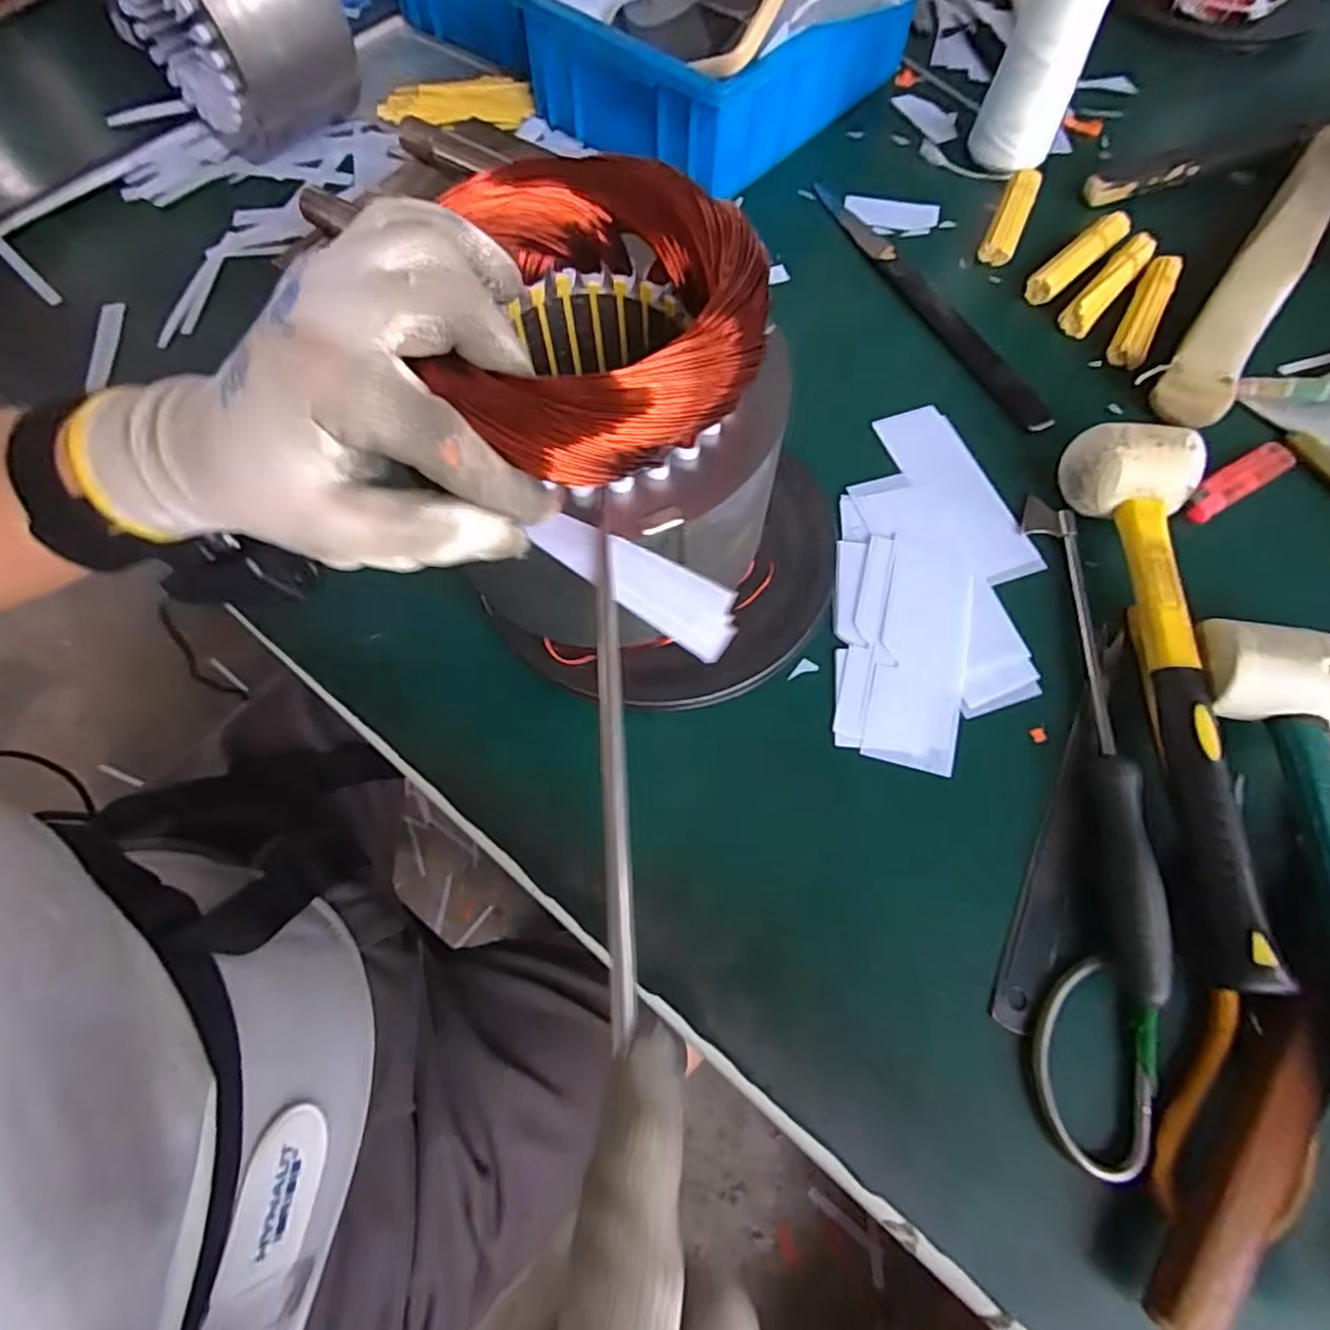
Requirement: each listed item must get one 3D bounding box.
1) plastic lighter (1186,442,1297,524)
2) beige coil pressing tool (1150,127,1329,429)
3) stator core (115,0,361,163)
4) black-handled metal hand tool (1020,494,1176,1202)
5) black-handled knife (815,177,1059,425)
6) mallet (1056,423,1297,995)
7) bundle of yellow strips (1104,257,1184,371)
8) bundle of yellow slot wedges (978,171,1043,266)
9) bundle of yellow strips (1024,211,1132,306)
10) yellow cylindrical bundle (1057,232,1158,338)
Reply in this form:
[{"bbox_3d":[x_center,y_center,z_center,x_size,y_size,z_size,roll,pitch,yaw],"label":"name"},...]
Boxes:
[{"bbox_3d":[0.337,-0.109,0.389,0.081,0.009,0.019,-29,69,-12],"label":"plastic lighter"},{"bbox_3d":[0.418,-0.282,0.456,0.042,0.038,0.364,35,71,14],"label":"beige coil pressing tool"},{"bbox_3d":[-0.303,-0.455,0.462,0.127,0.149,0.096,32,70,14],"label":"stator core"},{"bbox_3d":[0.199,0.050,0.312,0.044,0.025,0.318,10,66,5],"label":"black-handled metal hand tool"},{"bbox_3d":[0.181,-0.259,0.461,0.024,0.005,0.266,-24,68,-10],"label":"black-handled knife"},{"bbox_3d":[0.240,0.004,0.318,0.054,0.050,0.271,5,66,3],"label":"mallet"},{"bbox_3d":[0.321,-0.236,0.441,0.024,0.020,0.094,29,69,12],"label":"bundle of yellow strips"},{"bbox_3d":[0.255,-0.330,0.487,0.024,0.015,0.100,24,68,11],"label":"bundle of yellow slot wedges"},{"bbox_3d":[0.291,-0.286,0.466,0.094,0.023,0.022,-40,72,-16],"label":"bundle of yellow strips"},{"bbox_3d":[0.306,-0.263,0.456,0.020,0.024,0.096,39,72,16],"label":"yellow cylindrical bundle"}]

